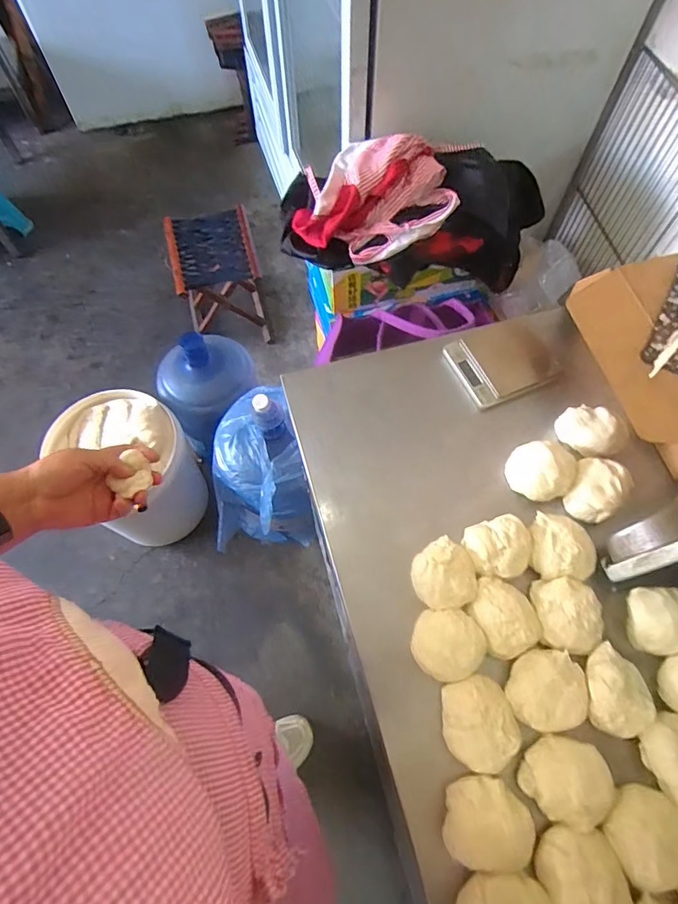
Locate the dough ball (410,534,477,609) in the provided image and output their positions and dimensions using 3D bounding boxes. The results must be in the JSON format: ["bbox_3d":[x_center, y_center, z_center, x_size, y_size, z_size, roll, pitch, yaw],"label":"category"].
[{"bbox_3d":[0.109,0.128,0.517,0.064,0.037,0.068,0,65,0],"label":"dough ball"}]

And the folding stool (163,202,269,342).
[{"bbox_3d":[-0.375,-0.533,1.554,0.245,0.320,0.261,-17,66,-7],"label":"folding stool"}]

